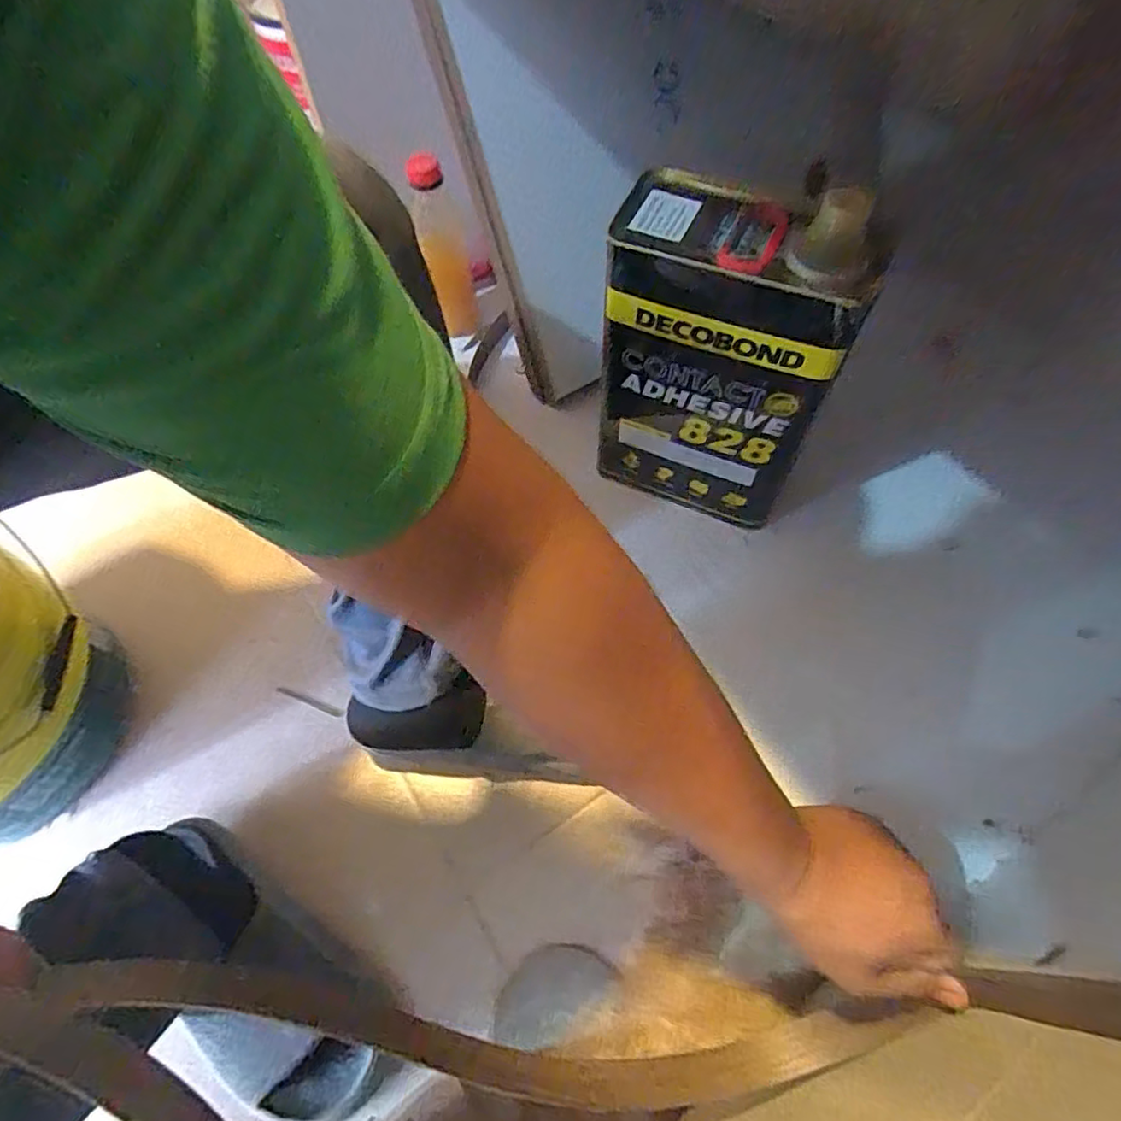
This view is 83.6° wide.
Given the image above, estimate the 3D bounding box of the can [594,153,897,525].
[{"bbox_3d":[0.121,-0.146,0.502,0.174,0.261,0.093,19,63,12],"label":"can"}]

